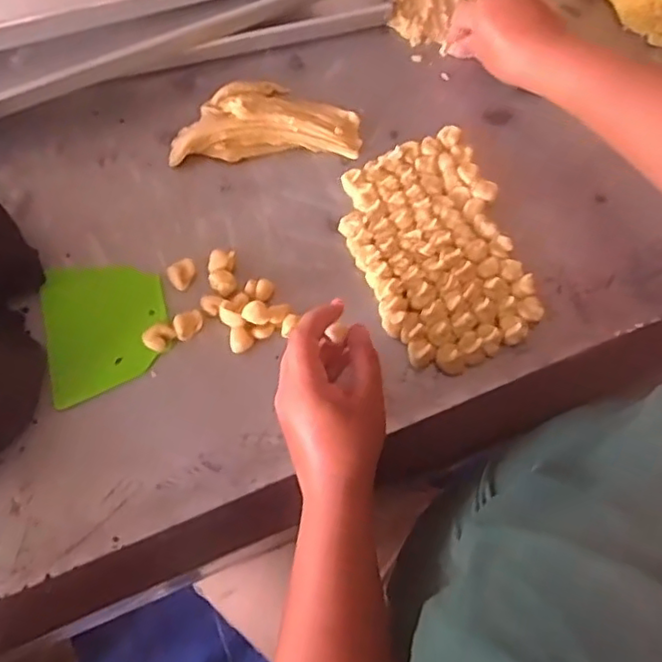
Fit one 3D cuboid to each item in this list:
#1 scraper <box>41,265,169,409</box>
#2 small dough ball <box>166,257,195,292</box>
[{"bbox_3d":[-0.195,-0.004,0.544,0.104,0.005,0.118,-14,76,2],"label":"scraper"},{"bbox_3d":[-0.130,-0.051,0.556,0.026,0.012,0.020,-40,77,-12],"label":"small dough ball"}]

